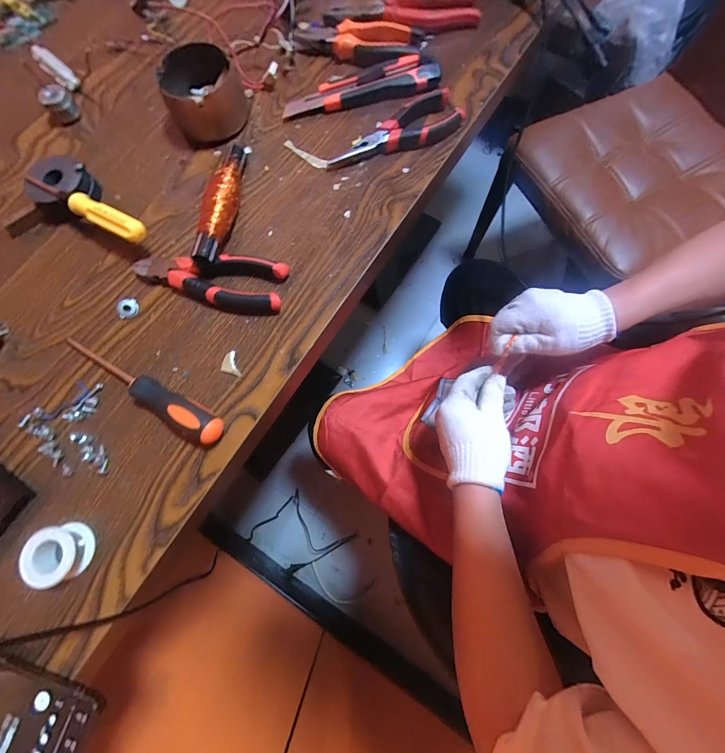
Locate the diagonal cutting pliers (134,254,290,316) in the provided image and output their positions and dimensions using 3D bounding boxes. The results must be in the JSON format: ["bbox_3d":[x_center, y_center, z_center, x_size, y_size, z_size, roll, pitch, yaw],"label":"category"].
[{"bbox_3d":[-0.154,-0.099,0.330,0.152,0.018,0.053,10,77,4],"label":"diagonal cutting pliers"}]

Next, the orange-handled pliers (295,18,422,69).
[{"bbox_3d":[-0.010,-0.409,0.401,0.156,0.028,0.072,13,77,5],"label":"orange-handled pliers"}]

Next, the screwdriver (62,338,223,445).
[{"bbox_3d":[-0.206,0.010,0.299,0.180,0.027,0.028,28,79,8],"label":"screwdriver"}]

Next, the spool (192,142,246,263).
[{"bbox_3d":[-0.148,-0.187,0.347,0.029,0.029,0.154,5,76,3],"label":"spool"}]

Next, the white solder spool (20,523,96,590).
[{"bbox_3d":[-0.250,0.146,0.267,0.038,0.025,0.043,-16,76,-2],"label":"white solder spool"}]

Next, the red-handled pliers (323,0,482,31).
[{"bbox_3d":[0.048,-0.464,0.409,0.190,0.022,0.059,-2,76,1],"label":"red-handled pliers"}]

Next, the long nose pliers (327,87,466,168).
[{"bbox_3d":[0.036,-0.276,0.370,0.158,0.025,0.047,-22,76,-4],"label":"long nose pliers"}]

